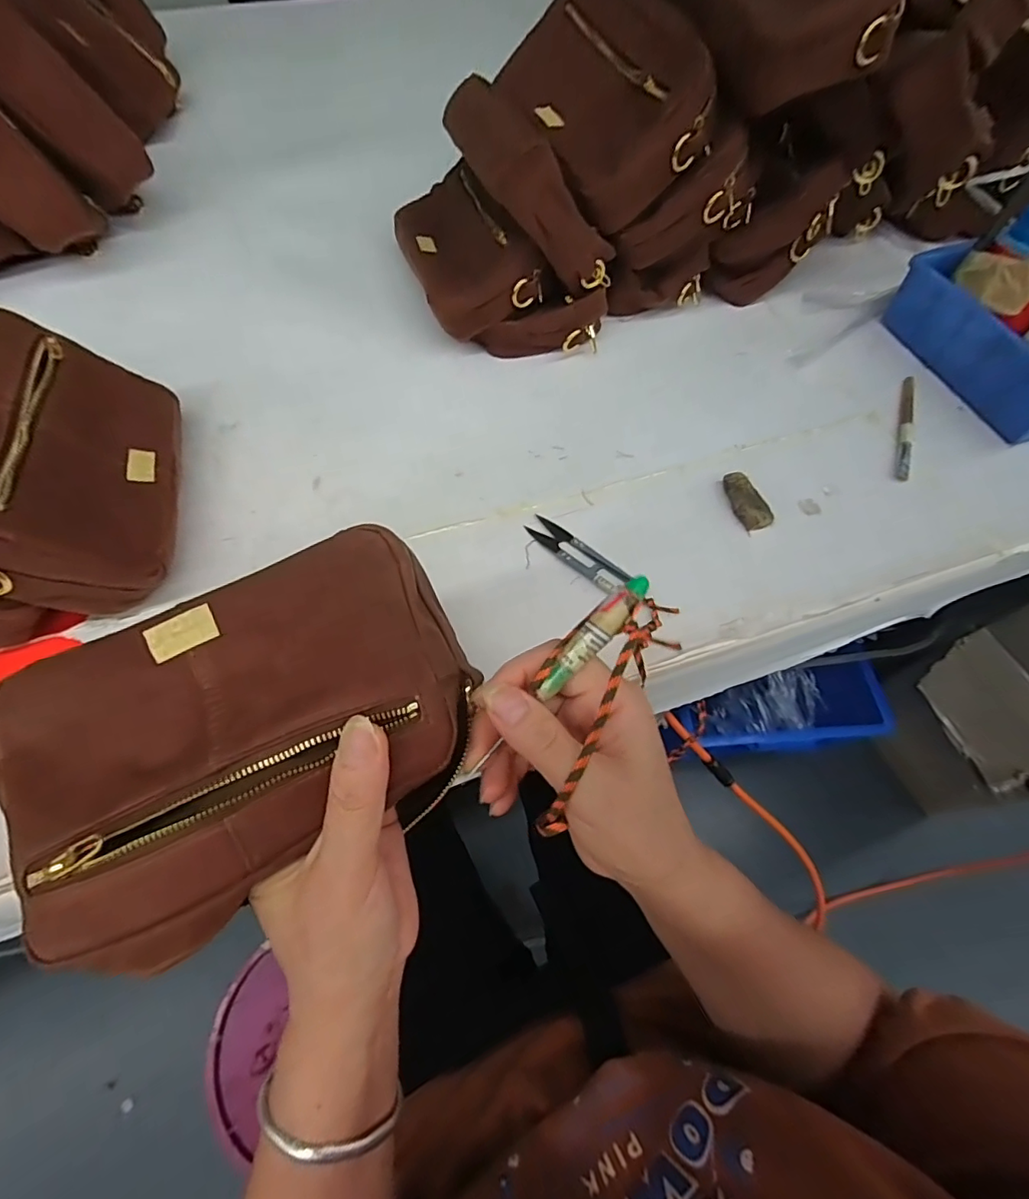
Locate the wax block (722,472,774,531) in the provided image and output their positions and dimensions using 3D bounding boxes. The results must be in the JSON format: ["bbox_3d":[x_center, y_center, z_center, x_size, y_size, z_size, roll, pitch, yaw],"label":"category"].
[{"bbox_3d":[0.178,-0.077,0.412,0.019,0.012,0.052,-13,64,-8],"label":"wax block"}]

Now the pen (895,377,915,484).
[{"bbox_3d":[0.336,-0.149,0.458,0.010,0.013,0.126,22,64,10],"label":"pen"}]

